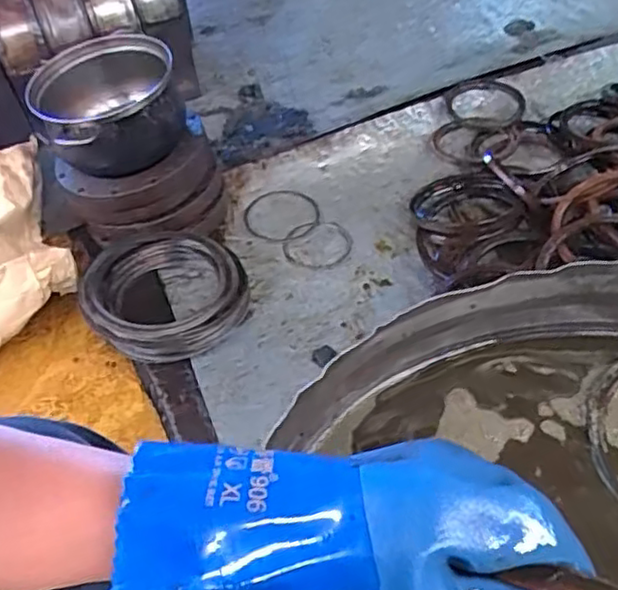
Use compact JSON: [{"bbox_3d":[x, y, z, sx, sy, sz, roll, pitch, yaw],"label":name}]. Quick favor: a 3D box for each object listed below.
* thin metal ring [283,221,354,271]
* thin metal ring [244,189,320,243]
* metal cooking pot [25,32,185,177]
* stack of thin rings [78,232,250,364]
[{"bbox_3d":[0.015,-0.081,1.052,0.114,0.010,0.094,-12,49,-3],"label":"thin metal ring"},{"bbox_3d":[-0.044,-0.134,1.096,0.124,0.007,0.121,0,46,0],"label":"thin metal ring"},{"bbox_3d":[-0.297,-0.279,0.984,0.206,0.104,0.217,-18,49,-8],"label":"metal cooking pot"},{"bbox_3d":[-0.203,-0.003,0.954,0.225,0.081,0.205,-14,49,-5],"label":"stack of thin rings"}]

